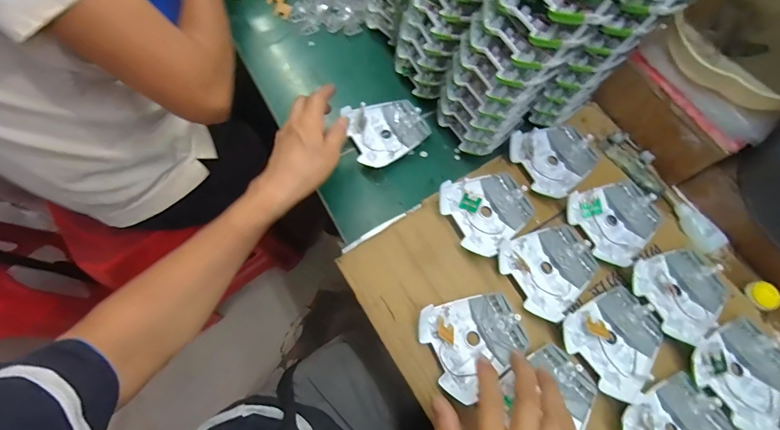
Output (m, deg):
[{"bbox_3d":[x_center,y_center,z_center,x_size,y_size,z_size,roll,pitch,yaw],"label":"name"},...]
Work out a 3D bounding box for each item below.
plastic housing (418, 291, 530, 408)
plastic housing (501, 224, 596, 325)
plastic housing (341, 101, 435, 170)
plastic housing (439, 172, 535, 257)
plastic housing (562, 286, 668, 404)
[{"bbox_3d":[0.095,0.137,0.399,0.108,0.017,0.096,-22,72,-10],"label":"plastic housing"},{"bbox_3d":[0.191,0.058,0.428,0.108,0.018,0.098,-35,75,-14],"label":"plastic housing"},{"bbox_3d":[0.000,-0.116,0.501,0.106,0.023,0.094,-18,72,-9],"label":"plastic housing"},{"bbox_3d":[0.124,-0.008,0.450,0.106,0.019,0.098,-26,73,-11],"label":"plastic housing"},{"bbox_3d":[0.252,0.134,0.400,0.105,0.015,0.093,-38,76,-14],"label":"plastic housing"}]

